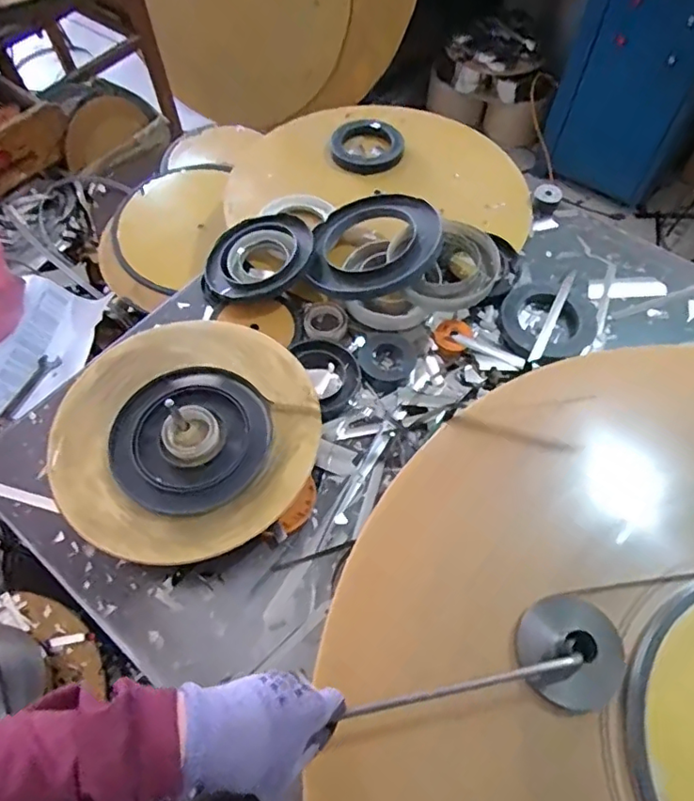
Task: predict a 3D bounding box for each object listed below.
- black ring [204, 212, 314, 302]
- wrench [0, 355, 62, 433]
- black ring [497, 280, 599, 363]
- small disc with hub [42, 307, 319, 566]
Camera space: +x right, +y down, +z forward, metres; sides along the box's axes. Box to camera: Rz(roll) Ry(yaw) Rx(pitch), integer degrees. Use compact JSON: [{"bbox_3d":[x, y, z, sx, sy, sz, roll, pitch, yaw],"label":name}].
[{"bbox_3d":[-0.122,-0.198,0.760,0.147,0.024,0.147,-5,66,11],"label":"black ring"},{"bbox_3d":[-0.526,-0.011,0.894,0.028,0.011,0.163,30,59,-7],"label":"wrench"},{"bbox_3d":[0.262,-0.103,0.724,0.118,0.024,0.135,31,65,18],"label":"black ring"},{"bbox_3d":[-0.175,0.033,0.604,0.272,0.031,0.275,-1,60,1],"label":"small disc with hub"}]

